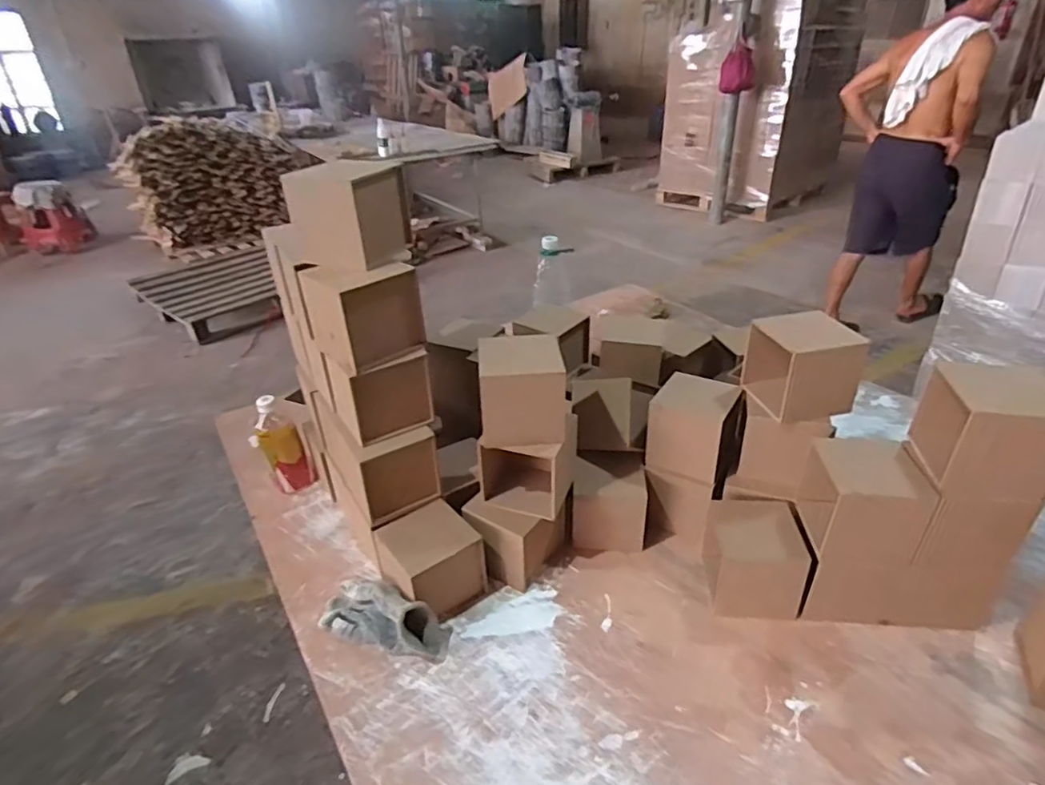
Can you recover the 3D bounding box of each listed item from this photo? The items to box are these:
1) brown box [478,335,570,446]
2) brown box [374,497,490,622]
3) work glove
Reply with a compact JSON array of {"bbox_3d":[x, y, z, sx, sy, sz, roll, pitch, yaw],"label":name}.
[{"bbox_3d":[0.000,-0.005,0.798,0.116,0.118,0.104,-1,30,3],"label":"brown box"},{"bbox_3d":[-0.132,0.240,0.835,0.121,0.119,0.108,-23,36,-32],"label":"brown box"},{"bbox_3d":[-0.186,0.295,0.787,0.184,0.069,0.060,8,32,18],"label":"work glove"}]

